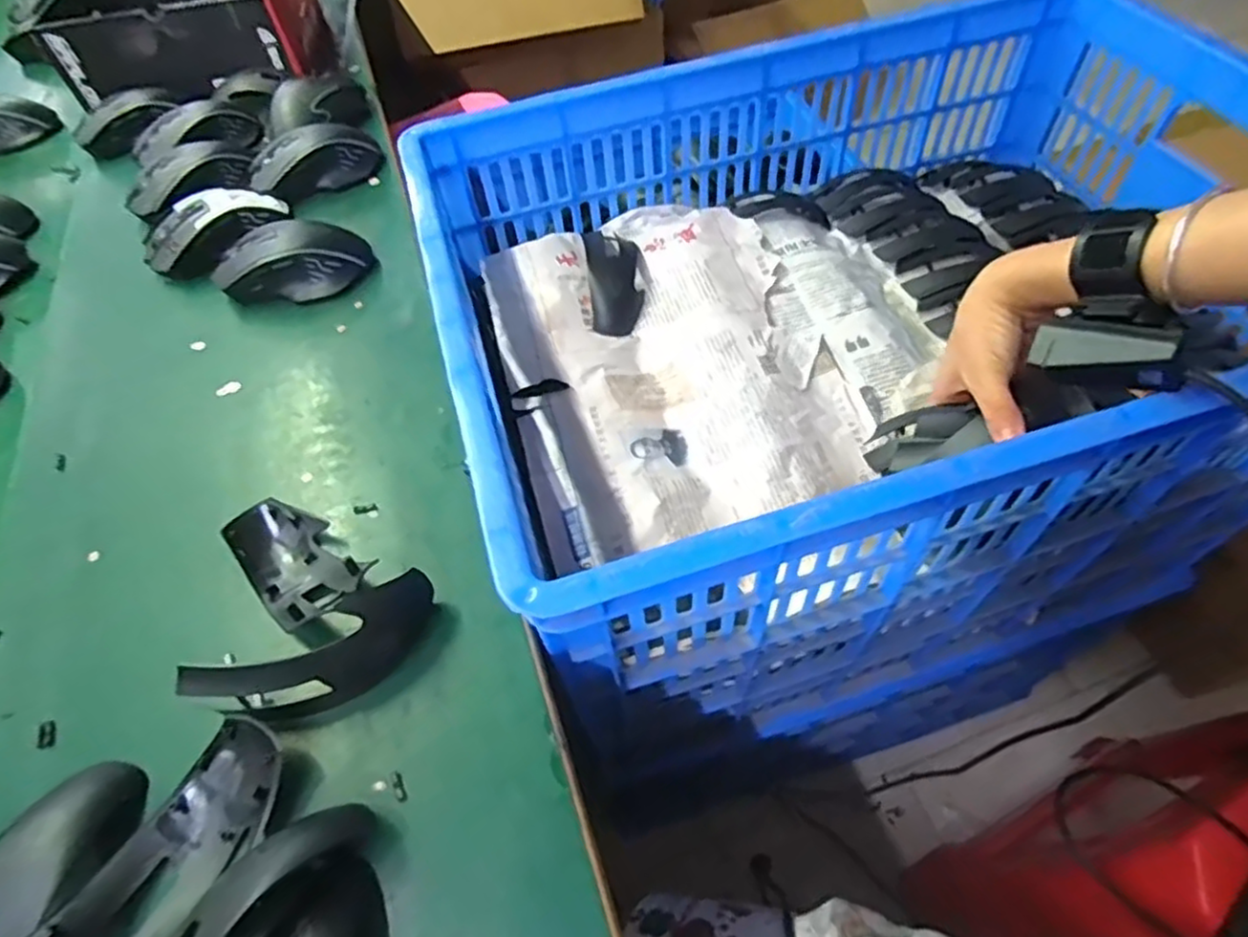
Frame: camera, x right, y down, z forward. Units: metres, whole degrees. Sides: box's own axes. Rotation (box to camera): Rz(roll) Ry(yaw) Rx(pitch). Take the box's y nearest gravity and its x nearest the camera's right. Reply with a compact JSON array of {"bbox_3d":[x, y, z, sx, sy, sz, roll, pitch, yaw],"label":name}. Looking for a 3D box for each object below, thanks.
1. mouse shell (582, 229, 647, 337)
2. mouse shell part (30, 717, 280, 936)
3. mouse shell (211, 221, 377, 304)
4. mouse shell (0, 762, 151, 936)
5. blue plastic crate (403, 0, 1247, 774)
[{"bbox_3d":[-0.008,-0.169,0.604,0.049,0.028,0.117,-4,68,1],"label":"mouse shell"},{"bbox_3d":[-0.195,0.168,0.292,0.052,0.033,0.118,16,58,15],"label":"mouse shell part"},{"bbox_3d":[-0.262,-0.163,0.536,0.118,0.037,0.059,-11,55,-3],"label":"mouse shell"},{"bbox_3d":[-0.260,0.186,0.290,0.058,0.033,0.120,7,56,9],"label":"mouse shell"},{"bbox_3d":[0.205,-0.093,0.628,0.640,0.367,0.462,-16,55,-7],"label":"blue plastic crate"}]

